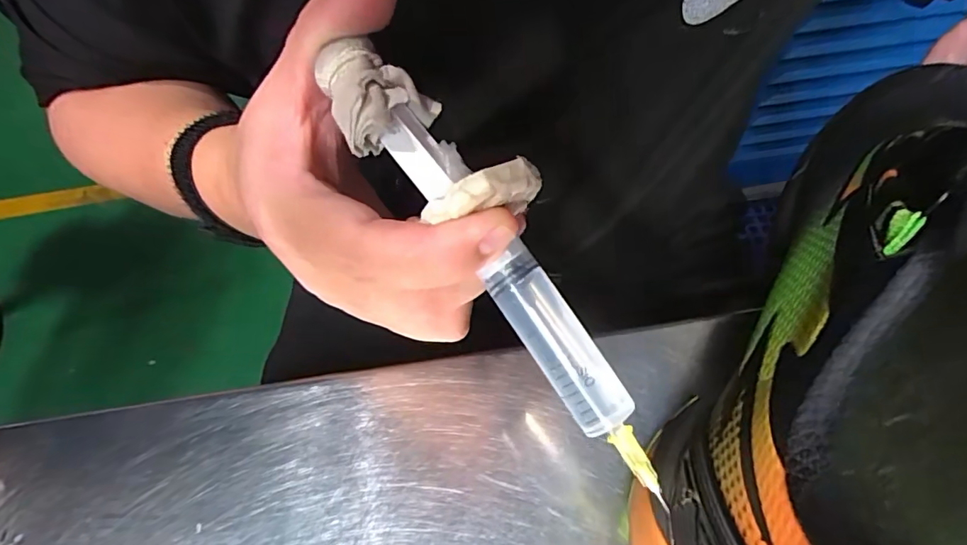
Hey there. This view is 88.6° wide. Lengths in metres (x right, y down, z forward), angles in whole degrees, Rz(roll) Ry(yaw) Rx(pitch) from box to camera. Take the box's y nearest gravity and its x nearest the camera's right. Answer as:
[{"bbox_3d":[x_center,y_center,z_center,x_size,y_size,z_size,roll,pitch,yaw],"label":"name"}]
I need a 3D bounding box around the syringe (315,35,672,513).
[{"bbox_3d":[0.004,-0.006,0.134,0.025,0.030,0.149,-35,86,-17],"label":"syringe"}]

